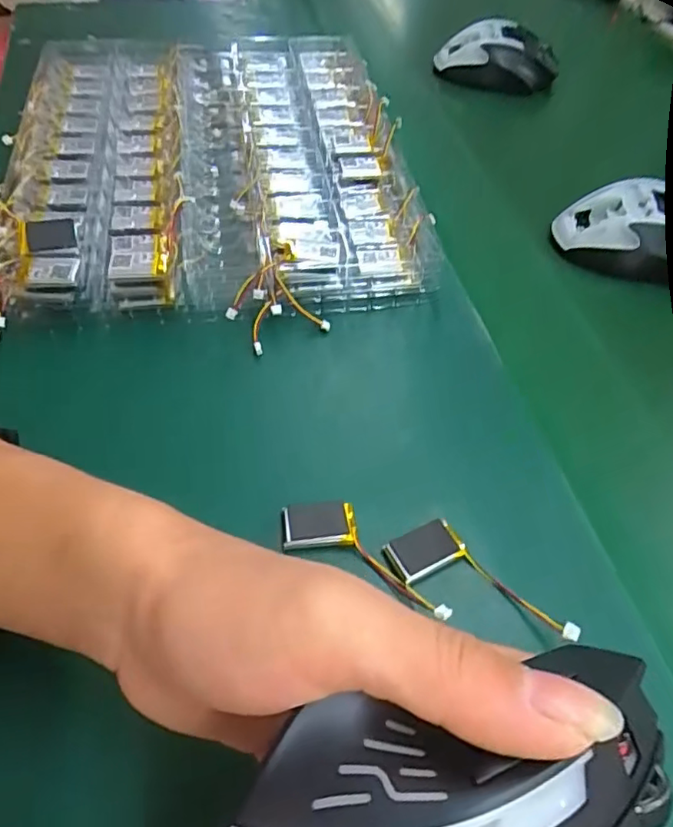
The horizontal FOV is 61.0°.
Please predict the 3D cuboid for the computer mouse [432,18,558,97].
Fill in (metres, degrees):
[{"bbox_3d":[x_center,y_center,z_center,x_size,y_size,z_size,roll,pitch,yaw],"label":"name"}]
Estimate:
[{"bbox_3d":[0.158,-0.349,0.556,0.115,0.043,0.064,20,55,10],"label":"computer mouse"}]

